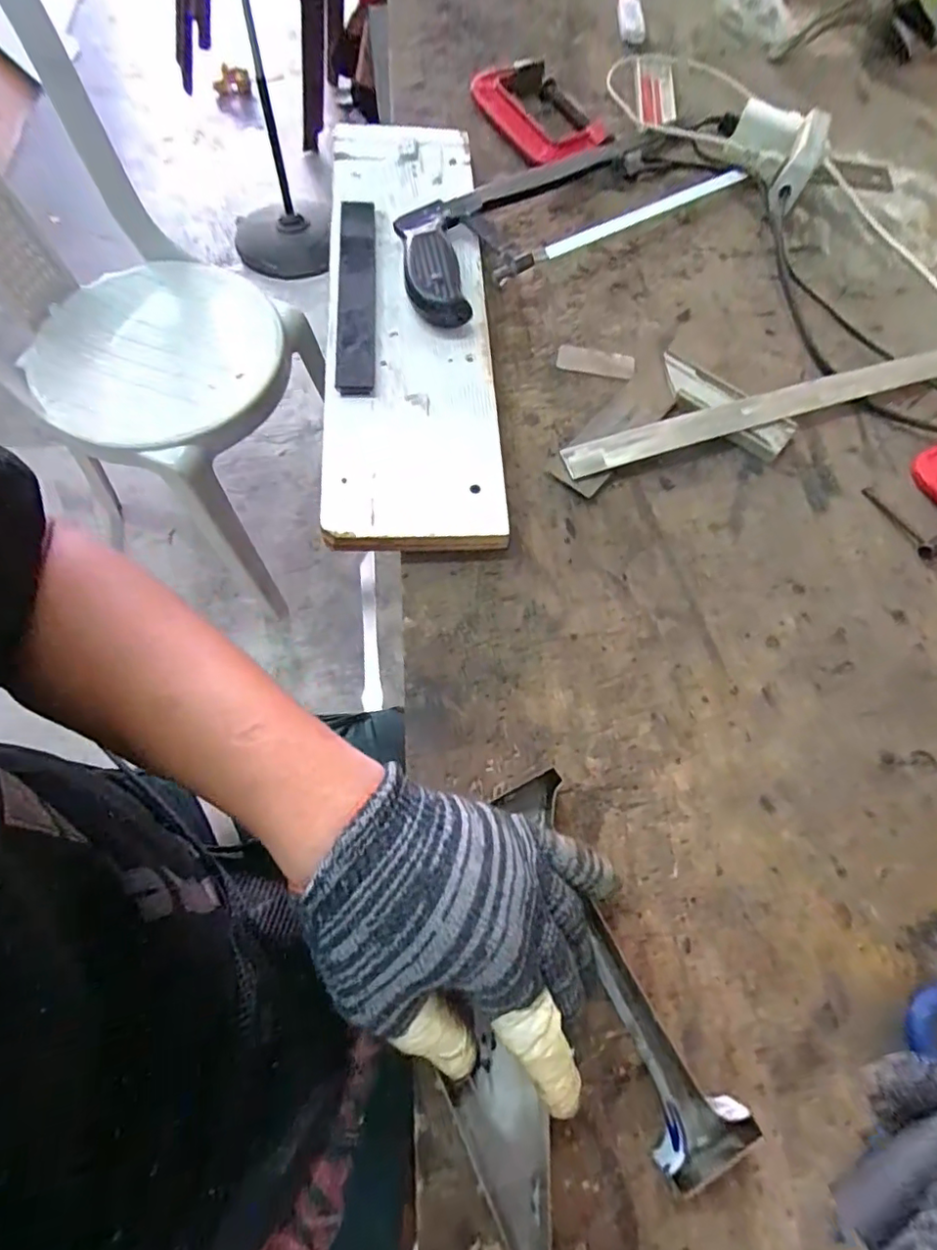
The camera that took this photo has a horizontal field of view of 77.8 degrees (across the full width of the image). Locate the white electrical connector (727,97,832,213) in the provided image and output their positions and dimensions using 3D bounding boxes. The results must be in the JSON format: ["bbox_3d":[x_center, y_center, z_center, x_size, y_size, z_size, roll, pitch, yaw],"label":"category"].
[{"bbox_3d":[0.272,-0.421,0.528,0.076,0.061,0.062,25,68,7],"label":"white electrical connector"}]

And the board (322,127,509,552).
[{"bbox_3d":[-0.049,-0.251,0.462,0.124,0.031,0.435,-2,67,-4],"label":"board"}]

